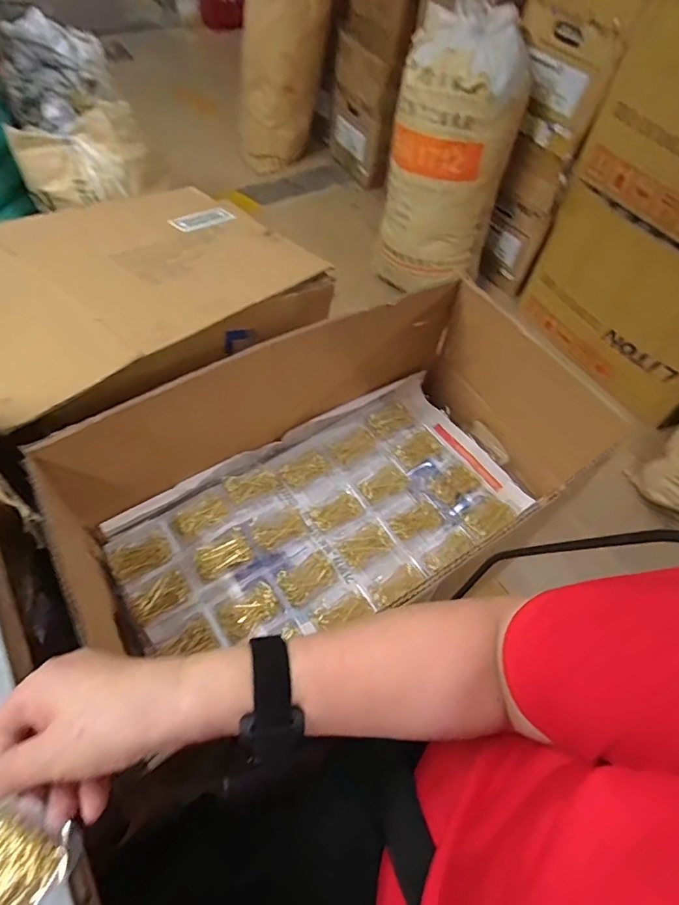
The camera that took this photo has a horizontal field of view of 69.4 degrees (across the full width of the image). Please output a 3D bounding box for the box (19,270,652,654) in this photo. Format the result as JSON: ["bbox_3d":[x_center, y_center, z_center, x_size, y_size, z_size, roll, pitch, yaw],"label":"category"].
[{"bbox_3d":[0.009,0.023,0.649,0.654,0.196,0.332,-27,62,-21],"label":"box"}]

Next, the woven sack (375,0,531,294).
[{"bbox_3d":[0.353,-0.926,1.560,0.364,0.693,0.452,18,56,8],"label":"woven sack"}]

